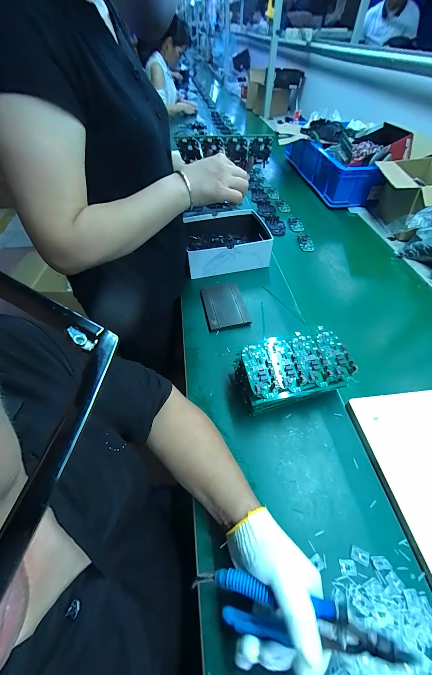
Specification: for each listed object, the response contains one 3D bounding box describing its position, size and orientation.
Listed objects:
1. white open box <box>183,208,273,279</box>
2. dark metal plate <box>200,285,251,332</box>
[{"bbox_3d":[0.029,-0.276,0.764,0.231,0.092,0.198,-6,52,-5],"label":"white open box"},{"bbox_3d":[0.020,-0.081,0.655,0.103,0.015,0.153,-9,52,-6],"label":"dark metal plate"}]

